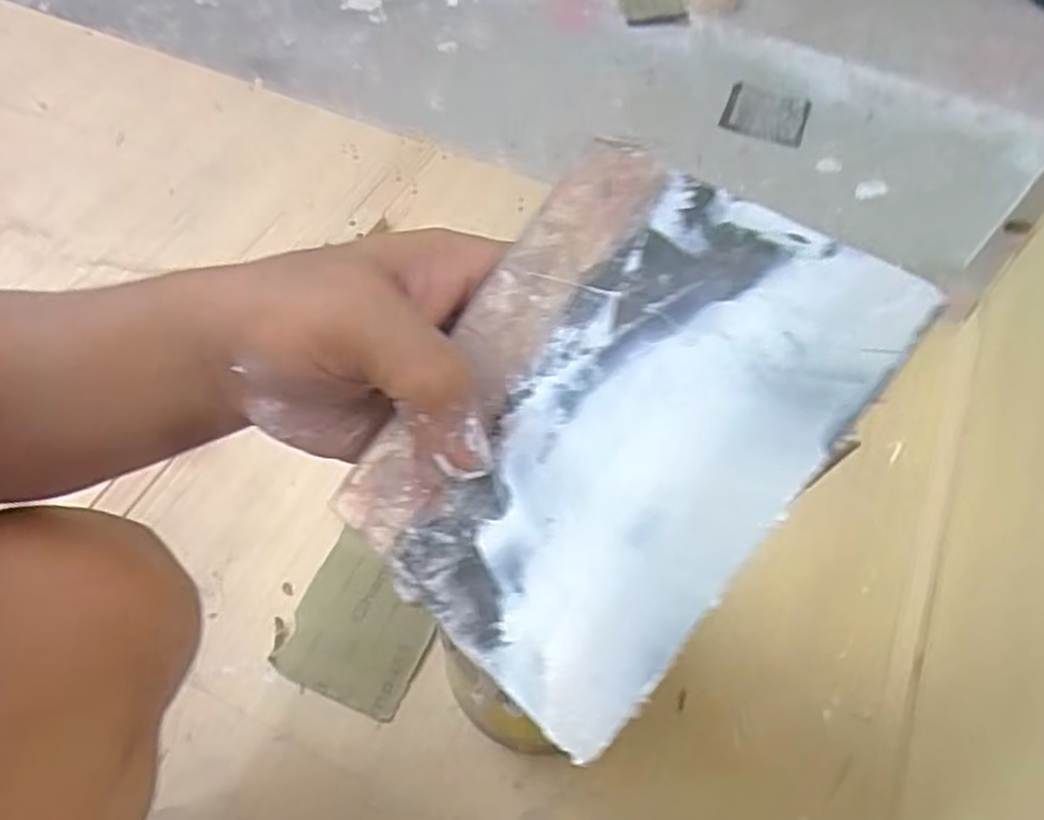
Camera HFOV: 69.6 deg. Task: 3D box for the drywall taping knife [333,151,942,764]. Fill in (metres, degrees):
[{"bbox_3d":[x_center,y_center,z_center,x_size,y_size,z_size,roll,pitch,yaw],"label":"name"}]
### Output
[{"bbox_3d":[0.020,0.004,0.195,0.096,0.004,0.137,37,94,18],"label":"drywall taping knife"}]

